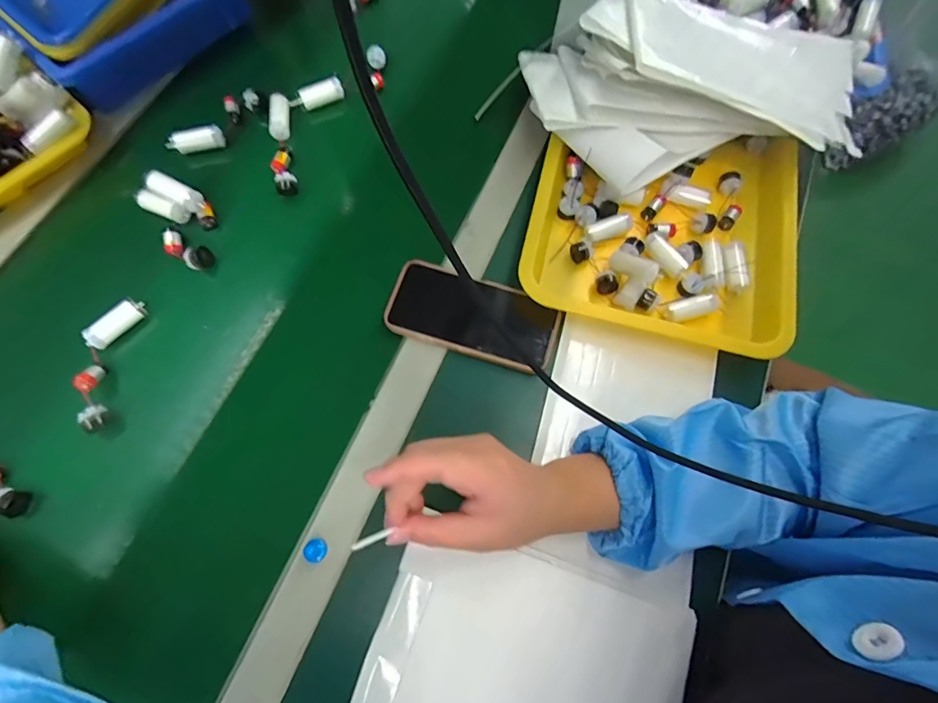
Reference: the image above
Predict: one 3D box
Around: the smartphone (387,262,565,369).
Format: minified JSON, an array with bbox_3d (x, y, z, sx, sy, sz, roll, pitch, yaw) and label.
[{"bbox_3d":[0.004,-0.036,0.447,0.161,0.013,0.078,18,72,6],"label":"smartphone"}]

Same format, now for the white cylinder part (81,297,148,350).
[{"bbox_3d":[-0.333,-0.027,0.439,0.020,0.017,0.055,39,74,11],"label":"white cylinder part"}]

